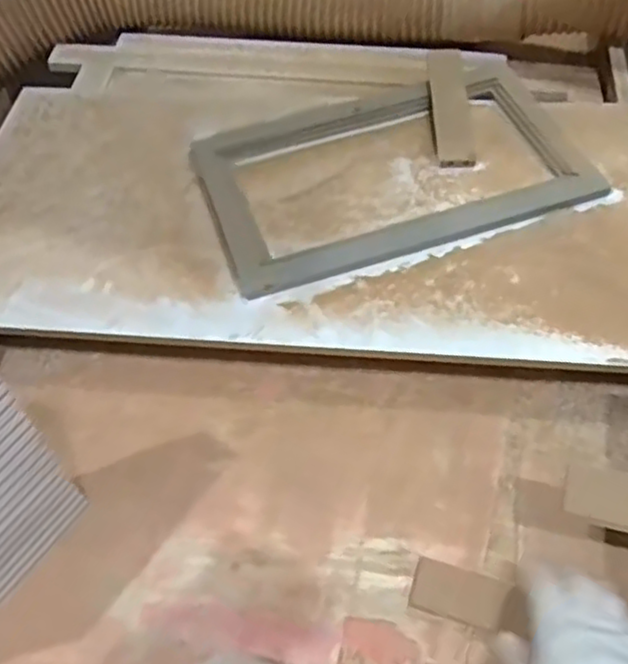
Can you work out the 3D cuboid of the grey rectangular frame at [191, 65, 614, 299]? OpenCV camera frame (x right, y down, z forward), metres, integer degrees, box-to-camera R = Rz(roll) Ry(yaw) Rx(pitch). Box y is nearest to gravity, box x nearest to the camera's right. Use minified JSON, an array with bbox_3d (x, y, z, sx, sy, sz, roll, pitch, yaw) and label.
[{"bbox_3d":[0.089,-0.201,0.830,0.429,0.022,0.277,-16,54,-8],"label":"grey rectangular frame"}]

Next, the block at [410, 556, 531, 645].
[{"bbox_3d":[0.126,0.223,0.592,0.083,0.014,0.041,16,56,14],"label":"block"}]

